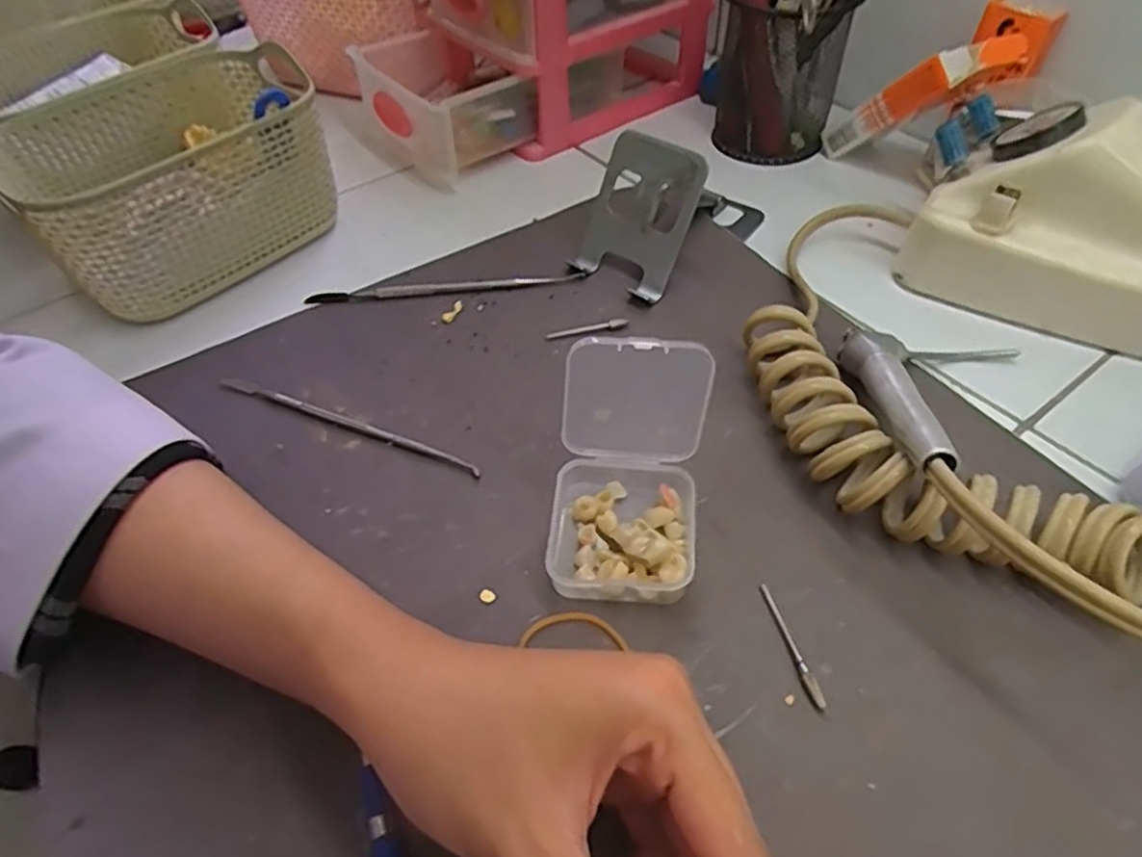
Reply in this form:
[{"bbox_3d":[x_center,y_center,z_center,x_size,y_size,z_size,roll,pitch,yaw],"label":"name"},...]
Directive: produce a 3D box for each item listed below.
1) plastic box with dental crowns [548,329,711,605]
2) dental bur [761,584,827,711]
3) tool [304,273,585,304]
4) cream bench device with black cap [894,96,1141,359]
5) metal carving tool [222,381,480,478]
[{"bbox_3d":[0.021,0.013,0.257,0.056,0.074,0.078,5,51,7],"label":"plastic box with dental crowns"},{"bbox_3d":[0.080,0.078,0.245,0.004,0.004,0.047,-12,51,-7],"label":"dental bur"},{"bbox_3d":[-0.071,-0.081,0.386,0.153,0.006,0.011,-6,50,-2],"label":"tool"},{"bbox_3d":[0.266,-0.100,0.335,0.163,0.087,0.085,29,57,24],"label":"cream bench device with black cap"},{"bbox_3d":[-0.106,-0.003,0.321,0.145,0.005,0.007,17,54,16],"label":"metal carving tool"}]

